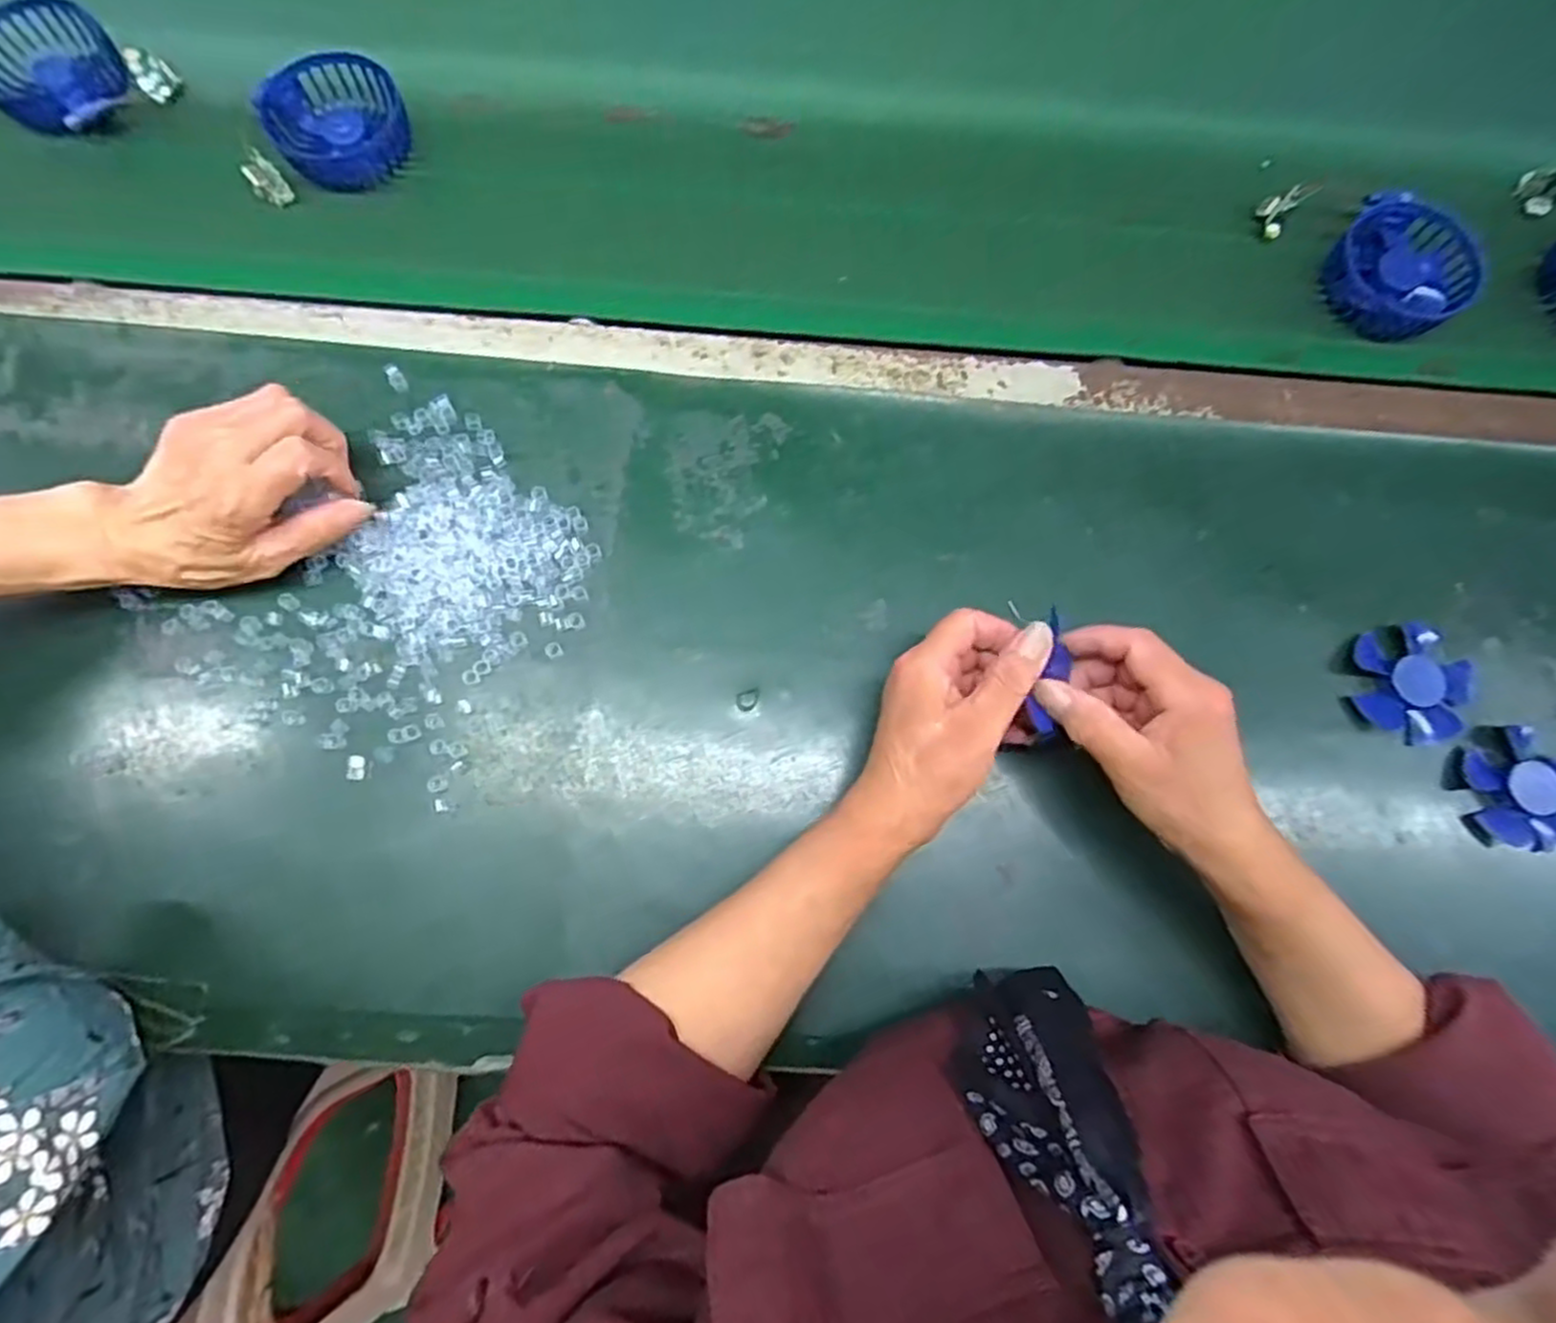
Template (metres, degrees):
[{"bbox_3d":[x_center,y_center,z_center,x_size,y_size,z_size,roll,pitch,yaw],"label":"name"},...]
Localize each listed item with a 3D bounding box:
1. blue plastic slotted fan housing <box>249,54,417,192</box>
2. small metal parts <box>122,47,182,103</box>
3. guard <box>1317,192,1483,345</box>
[{"bbox_3d":[-0.306,-0.377,0.517,0.087,0.041,0.072,-31,78,-9],"label":"blue plastic slotted fan housing"},{"bbox_3d":[-0.445,-0.419,0.527,0.025,0.023,0.027,0,75,-1],"label":"small metal parts"},{"bbox_3d":[0.443,-0.282,0.527,0.116,0.036,0.094,-29,77,-9],"label":"guard"}]

